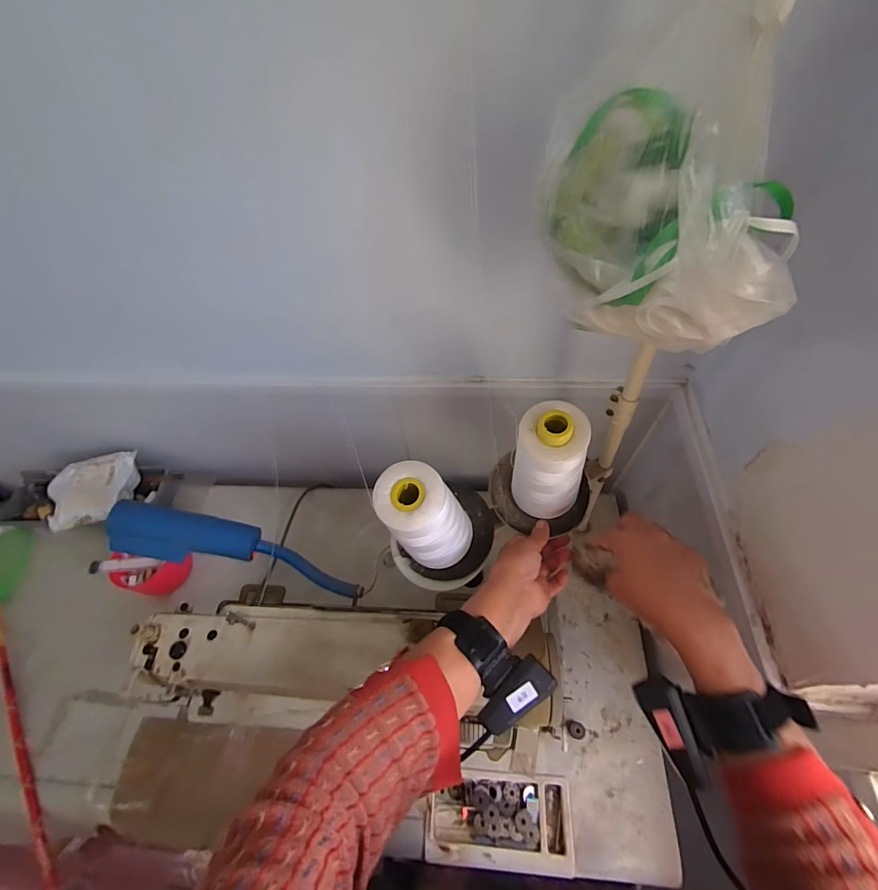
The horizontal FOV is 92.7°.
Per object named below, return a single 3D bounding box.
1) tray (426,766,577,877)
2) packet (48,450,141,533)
[{"bbox_3d":[0.077,0.488,0.546,0.182,0.021,0.095,1,59,5],"label":"tray"},{"bbox_3d":[-0.637,0.083,0.769,0.144,0.039,0.123,-18,59,-7],"label":"packet"}]

